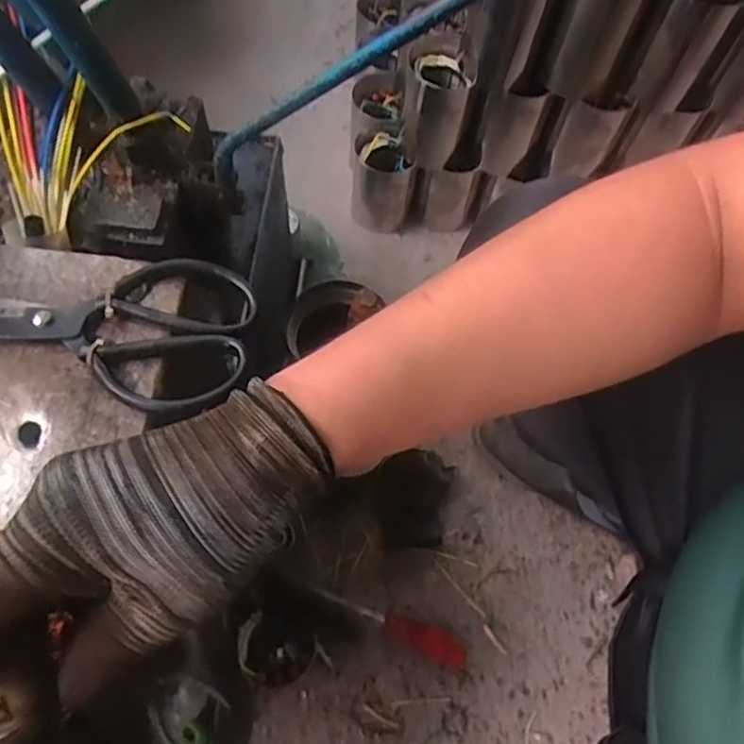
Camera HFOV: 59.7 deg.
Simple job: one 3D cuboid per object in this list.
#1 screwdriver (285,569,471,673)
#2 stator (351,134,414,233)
[{"bbox_3d":[0.005,0.268,0.725,0.218,0.029,0.034,25,67,8],"label":"screwdriver"},{"bbox_3d":[0.014,-0.273,0.938,0.079,0.124,0.085,1,66,-3],"label":"stator"}]

